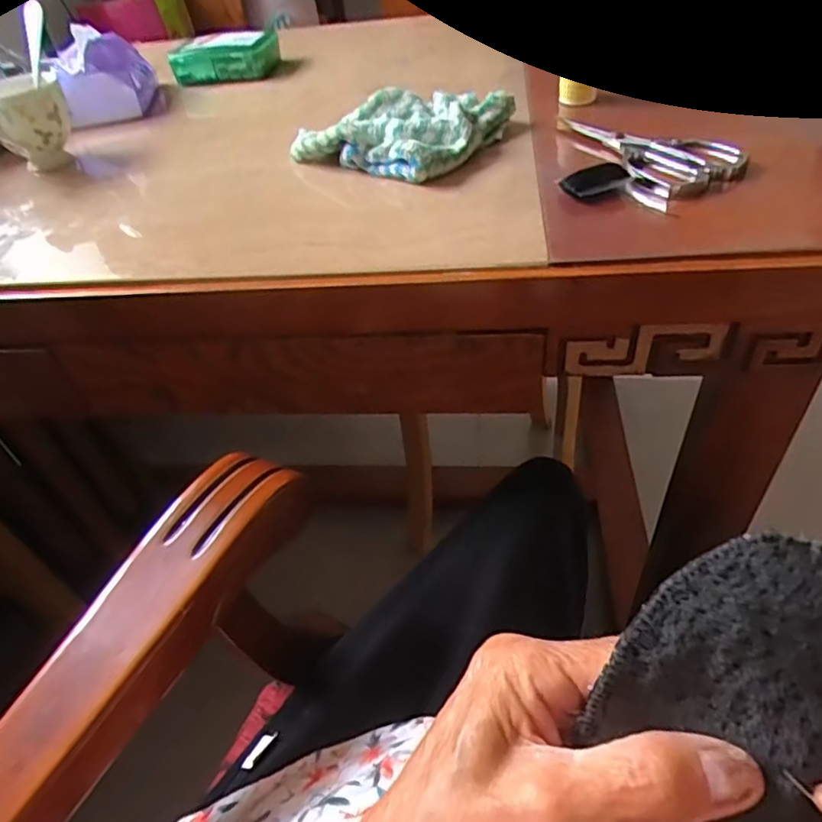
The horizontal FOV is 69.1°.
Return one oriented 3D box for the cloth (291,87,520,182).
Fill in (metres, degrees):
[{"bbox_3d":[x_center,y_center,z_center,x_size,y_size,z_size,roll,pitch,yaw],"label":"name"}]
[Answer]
[{"bbox_3d":[-0.006,-0.266,0.554,0.153,0.034,0.142,20,51,26],"label":"cloth"}]

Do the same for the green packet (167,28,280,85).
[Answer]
[{"bbox_3d":[-0.244,-0.487,0.815,0.128,0.042,0.118,-2,45,5],"label":"green packet"}]

